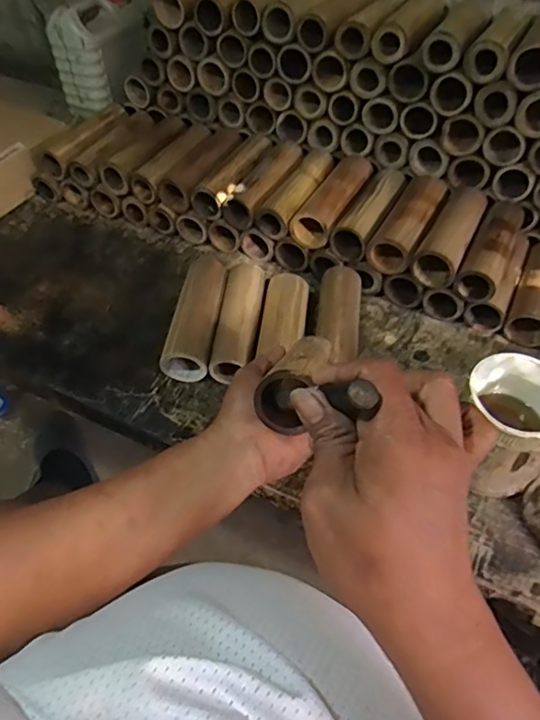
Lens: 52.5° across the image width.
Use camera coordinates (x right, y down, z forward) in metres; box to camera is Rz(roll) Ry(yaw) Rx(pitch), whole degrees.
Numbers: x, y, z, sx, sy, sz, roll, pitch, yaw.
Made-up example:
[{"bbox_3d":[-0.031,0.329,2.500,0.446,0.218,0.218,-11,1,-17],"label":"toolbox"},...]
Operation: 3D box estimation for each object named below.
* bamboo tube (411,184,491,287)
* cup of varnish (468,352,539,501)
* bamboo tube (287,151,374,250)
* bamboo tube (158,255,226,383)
[{"bbox_3d":[0.249,-0.172,0.747,0.059,0.056,0.179,22,54,21],"label":"bamboo tube"},{"bbox_3d":[0.241,0.068,0.555,0.092,0.110,0.098,-2,49,2],"label":"cup of varnish"},{"bbox_3d":[0.099,-0.238,0.803,0.062,0.056,0.180,22,54,21],"label":"bamboo tube"},{"bbox_3d":[-0.093,-0.057,0.722,0.058,0.057,0.178,5,49,8],"label":"bamboo tube"}]

